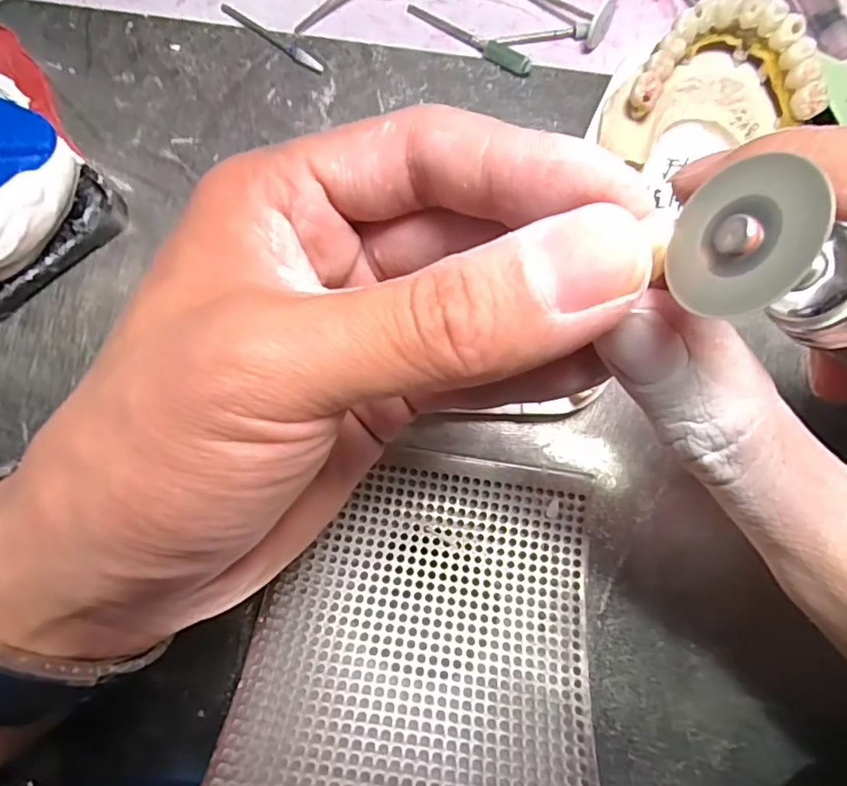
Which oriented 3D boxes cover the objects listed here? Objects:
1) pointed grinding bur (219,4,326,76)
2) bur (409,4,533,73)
[{"bbox_3d":[-0.058,-0.136,0.216,0.047,0.004,0.005,36,84,5],"label":"pointed grinding bur"},{"bbox_3d":[0.017,-0.135,0.214,0.052,0.006,0.006,34,84,5],"label":"bur"}]

